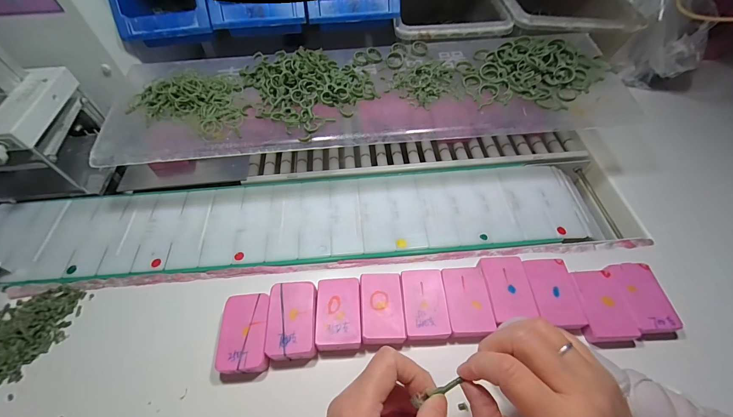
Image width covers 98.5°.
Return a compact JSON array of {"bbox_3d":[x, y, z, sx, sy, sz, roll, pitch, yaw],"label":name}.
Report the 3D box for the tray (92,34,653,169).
[{"bbox_3d":[0.007,-0.146,0.380,0.622,0.046,0.172,-5,53,-2],"label":"tray"}]

